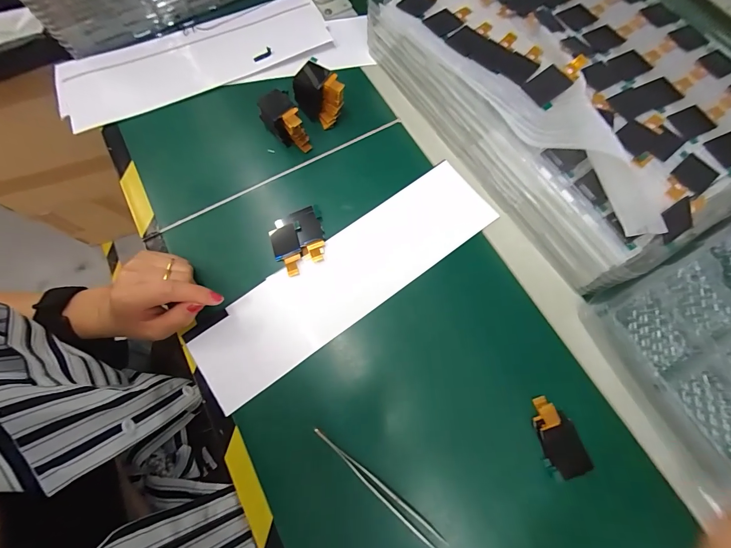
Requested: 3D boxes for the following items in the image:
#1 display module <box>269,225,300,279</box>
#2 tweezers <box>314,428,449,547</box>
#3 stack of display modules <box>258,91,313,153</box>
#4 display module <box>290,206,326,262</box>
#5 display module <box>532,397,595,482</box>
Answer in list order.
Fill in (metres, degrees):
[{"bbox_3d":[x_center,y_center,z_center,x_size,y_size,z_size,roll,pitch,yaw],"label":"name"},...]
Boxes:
[{"bbox_3d":[-0.077,-0.023,0.331,0.026,0.006,0.050,-16,71,-4],"label":"display module"},{"bbox_3d":[0.010,0.166,0.265,0.126,0.015,0.012,39,76,14],"label":"tweezers"},{"bbox_3d":[-0.086,-0.158,0.356,0.034,0.047,0.046,-28,72,-8],"label":"stack of display modules"},{"bbox_3d":[-0.055,-0.040,0.336,0.030,0.004,0.058,-17,71,-4],"label":"display module"},{"bbox_3d":[0.156,0.133,0.275,0.033,0.006,0.060,-19,72,1],"label":"display module"}]

